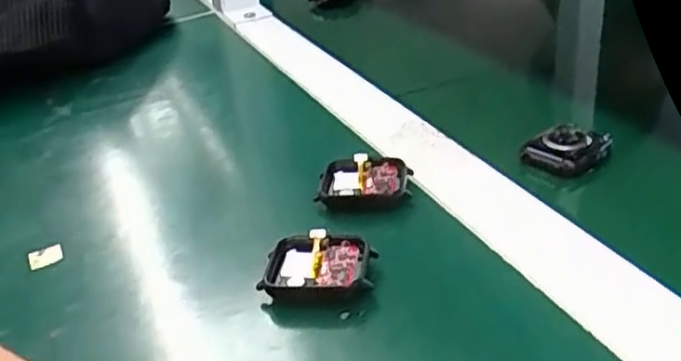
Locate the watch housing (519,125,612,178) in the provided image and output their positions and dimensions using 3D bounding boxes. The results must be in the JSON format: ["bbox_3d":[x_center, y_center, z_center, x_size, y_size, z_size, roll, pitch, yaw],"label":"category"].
[{"bbox_3d":[0.122,-0.017,0.369,0.040,0.014,0.032,13,35,30],"label":"watch housing"}]

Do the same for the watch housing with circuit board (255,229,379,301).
[{"bbox_3d":[-0.009,0.038,0.295,0.046,0.012,0.036,-2,31,9],"label":"watch housing with circuit board"}]

